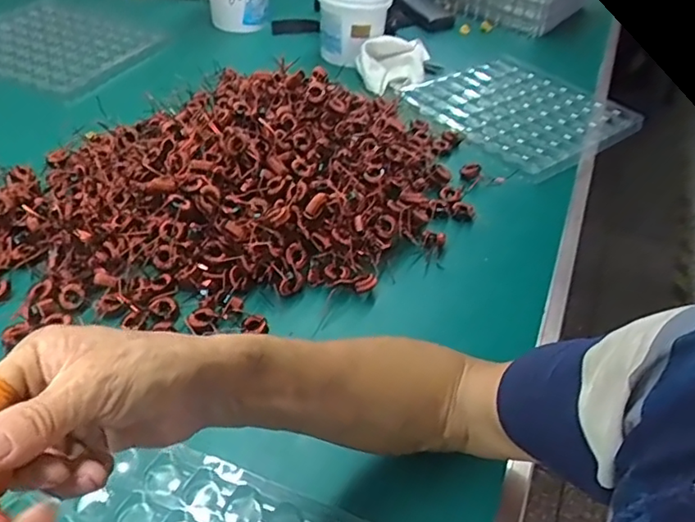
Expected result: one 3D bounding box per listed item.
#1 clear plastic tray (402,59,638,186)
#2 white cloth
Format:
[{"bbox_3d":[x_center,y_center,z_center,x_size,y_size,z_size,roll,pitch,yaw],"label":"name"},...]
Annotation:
[{"bbox_3d":[0.287,-0.256,0.982,0.352,0.022,0.291,-26,48,-34],"label":"clear plastic tray"},{"bbox_3d":[0.077,-0.340,1.012,0.114,0.048,0.138,10,42,4],"label":"white cloth"}]

